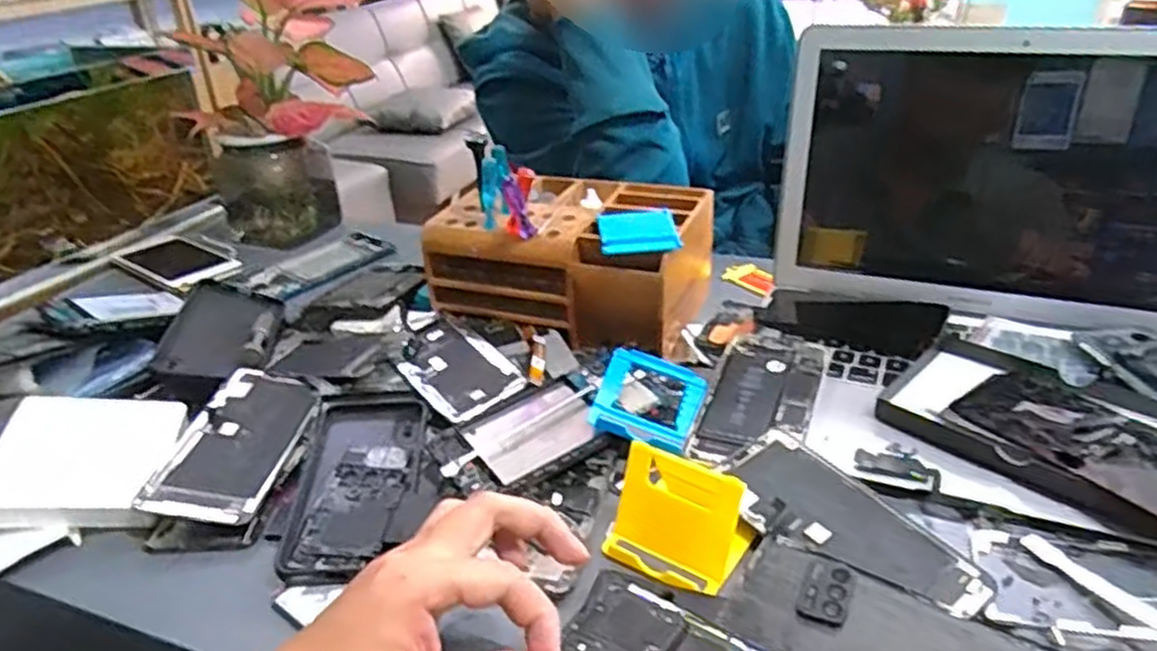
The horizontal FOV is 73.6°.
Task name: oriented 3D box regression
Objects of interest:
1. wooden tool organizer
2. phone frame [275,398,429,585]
[{"bbox_3d":[-0.006,-0.062,0.665,0.216,0.088,0.139,8,31,20],"label":"wooden tool organizer"},{"bbox_3d":[-0.142,0.094,0.497,0.076,0.005,0.158,-4,29,0],"label":"phone frame"}]

